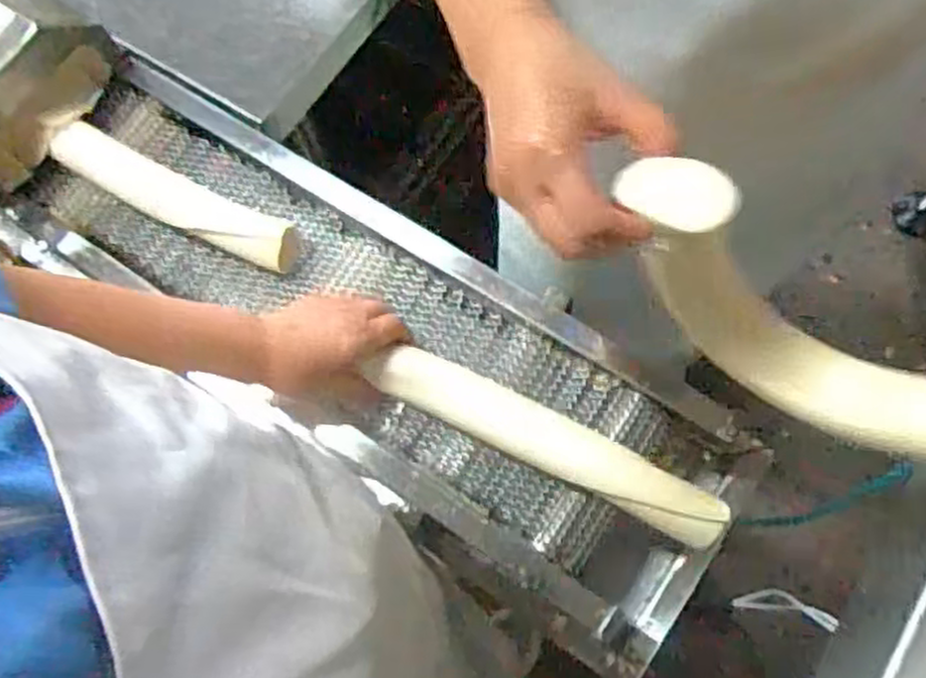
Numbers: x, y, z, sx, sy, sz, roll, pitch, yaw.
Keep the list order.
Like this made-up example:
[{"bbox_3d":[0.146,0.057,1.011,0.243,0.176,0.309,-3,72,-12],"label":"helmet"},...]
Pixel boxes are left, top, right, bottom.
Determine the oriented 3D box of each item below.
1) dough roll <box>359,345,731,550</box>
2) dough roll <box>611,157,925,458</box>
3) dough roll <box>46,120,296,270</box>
[{"bbox_3d":[0.070,0.084,0.641,0.303,0.035,0.048,25,73,8],"label":"dough roll"},{"bbox_3d":[0.196,-0.004,0.398,0.258,0.141,0.044,31,76,15],"label":"dough roll"},{"bbox_3d":[-0.276,-0.138,0.742,0.264,0.027,0.051,26,73,9],"label":"dough roll"}]

